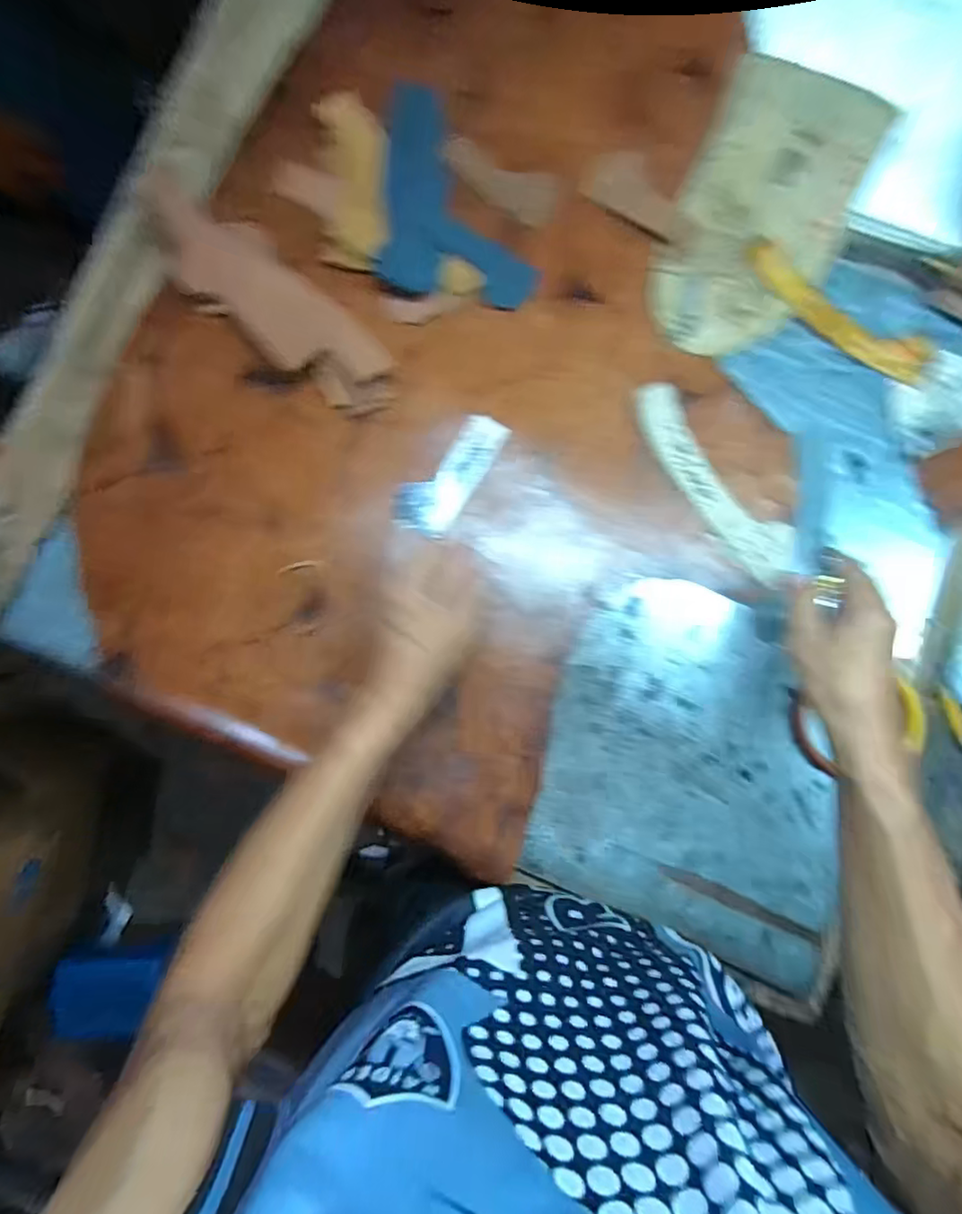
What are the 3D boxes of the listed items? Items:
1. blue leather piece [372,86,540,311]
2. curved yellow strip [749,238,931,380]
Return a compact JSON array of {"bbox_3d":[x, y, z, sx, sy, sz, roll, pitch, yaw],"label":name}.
[{"bbox_3d":[-0.017,-0.385,0.543,0.143,0.011,0.197,5,85,-8],"label":"blue leather piece"},{"bbox_3d":[0.323,-0.268,0.528,0.188,0.008,0.041,34,87,2],"label":"curved yellow strip"}]

